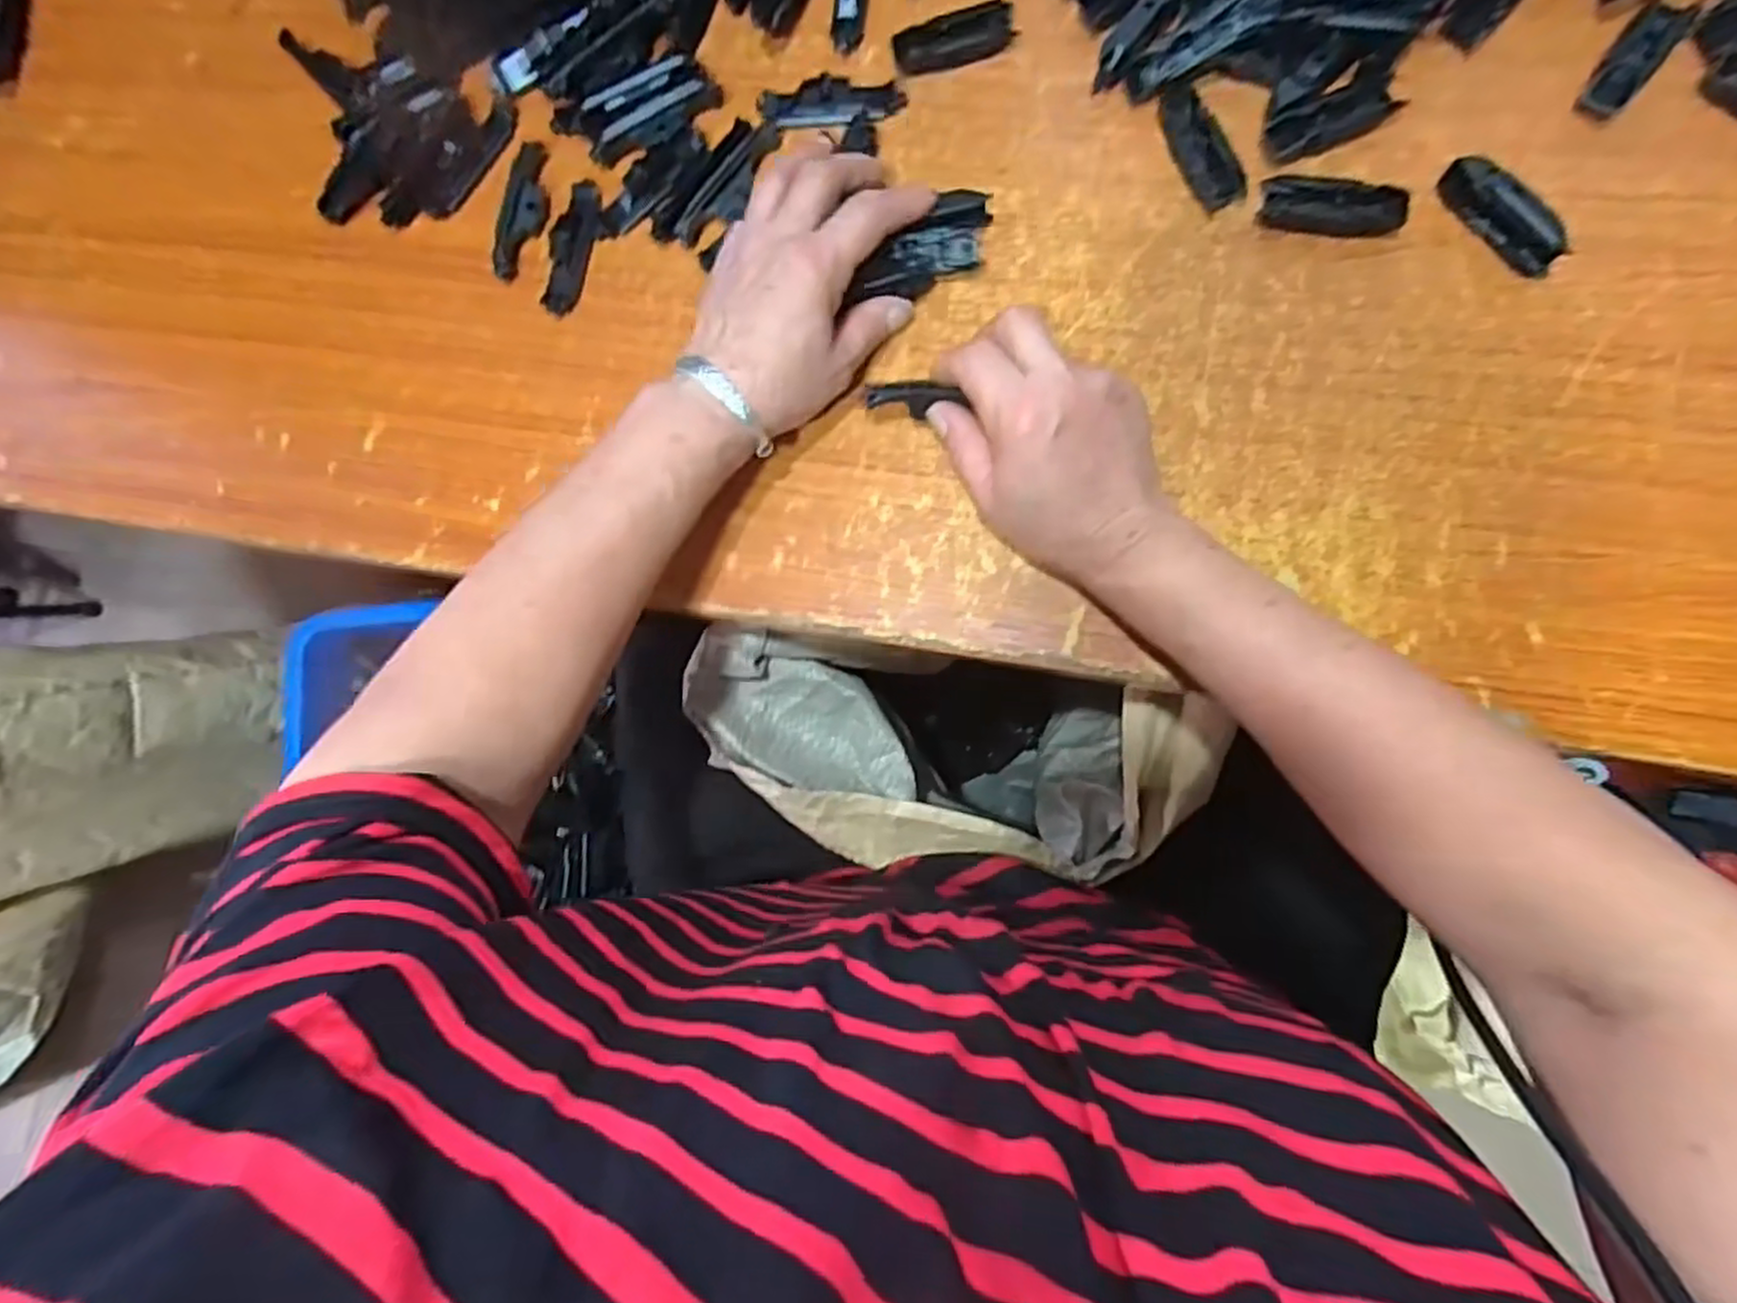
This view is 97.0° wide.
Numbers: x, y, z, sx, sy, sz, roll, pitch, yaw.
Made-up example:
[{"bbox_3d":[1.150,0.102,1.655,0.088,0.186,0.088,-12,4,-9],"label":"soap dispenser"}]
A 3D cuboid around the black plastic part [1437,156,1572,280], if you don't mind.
[{"bbox_3d":[0.299,-0.206,0.361,0.012,0.021,0.066,-39,81,3],"label":"black plastic part"}]

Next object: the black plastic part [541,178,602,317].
[{"bbox_3d":[-0.168,-0.233,0.436,0.021,0.013,0.079,13,87,9],"label":"black plastic part"}]

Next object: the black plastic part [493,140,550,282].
[{"bbox_3d":[-0.198,-0.254,0.439,0.018,0.010,0.078,11,87,9],"label":"black plastic part"}]

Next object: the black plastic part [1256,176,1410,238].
[{"bbox_3d":[0.230,-0.221,0.379,0.065,0.011,0.023,13,87,9],"label":"black plastic part"}]

